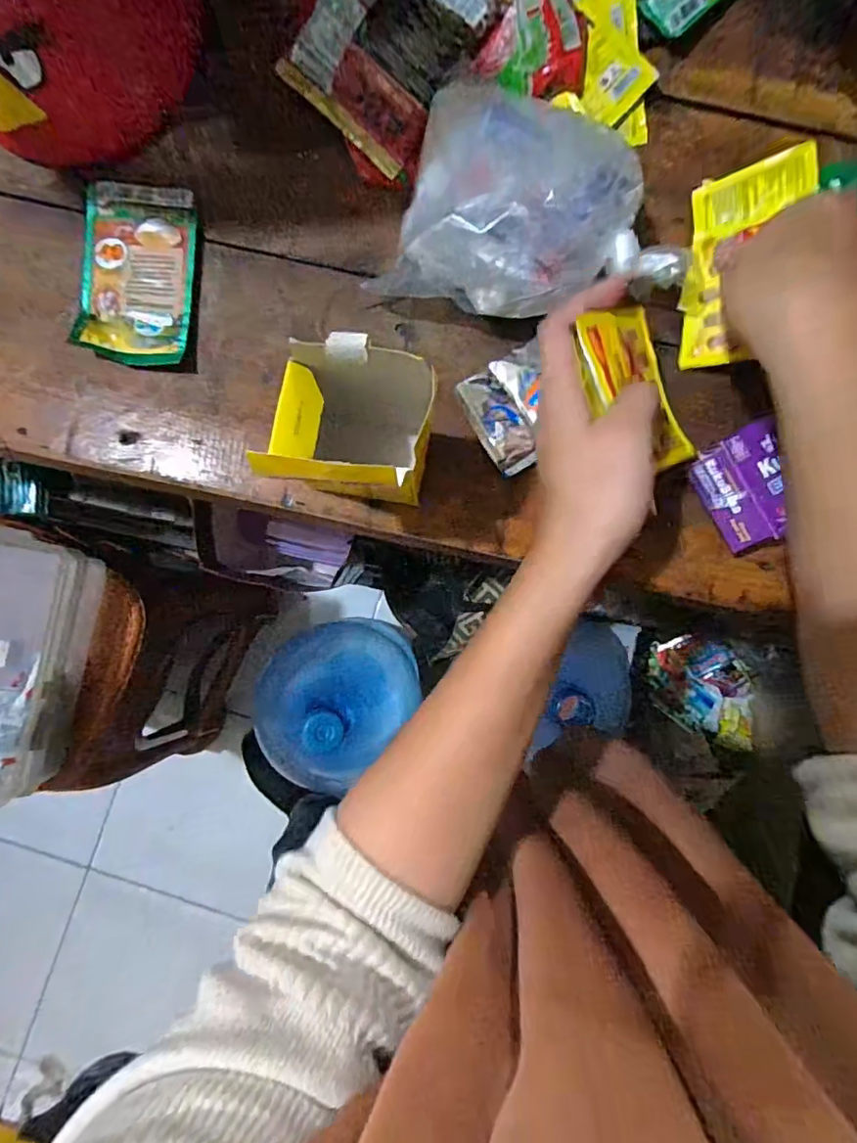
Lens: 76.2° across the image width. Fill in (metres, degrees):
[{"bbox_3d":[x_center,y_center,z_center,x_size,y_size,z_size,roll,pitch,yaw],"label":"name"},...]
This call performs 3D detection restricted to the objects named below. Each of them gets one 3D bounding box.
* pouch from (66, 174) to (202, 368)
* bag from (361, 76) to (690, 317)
[{"bbox_3d":[-0.165,-0.169,0.310,0.062,0.006,0.101,3,89,-1],"label":"pouch"},{"bbox_3d":[0.062,-0.194,0.289,0.153,0.060,0.121,13,89,-1],"label":"bag"}]

